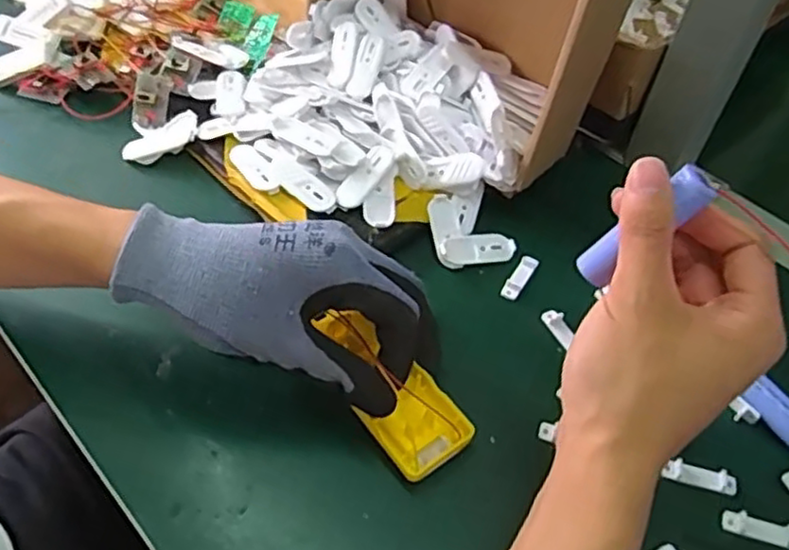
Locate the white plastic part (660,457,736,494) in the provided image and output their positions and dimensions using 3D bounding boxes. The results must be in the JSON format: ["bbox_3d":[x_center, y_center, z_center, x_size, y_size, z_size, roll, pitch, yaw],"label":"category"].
[{"bbox_3d":[0.153,0.101,0.342,0.034,0.004,0.011,16,50,8],"label":"white plastic part"}]

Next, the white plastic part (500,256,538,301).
[{"bbox_3d":[0.078,0.002,0.426,0.011,0.005,0.035,28,53,18],"label":"white plastic part"}]

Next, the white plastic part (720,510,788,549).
[{"bbox_3d":[0.175,0.120,0.325,0.036,0.004,0.011,16,50,8],"label":"white plastic part"}]

